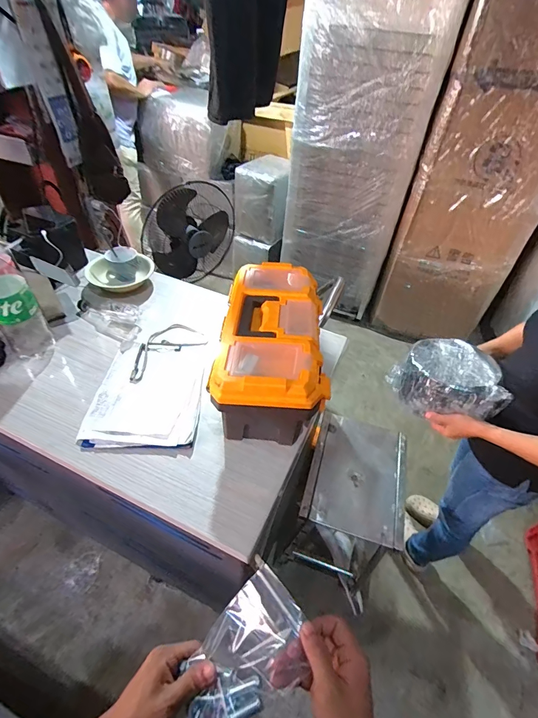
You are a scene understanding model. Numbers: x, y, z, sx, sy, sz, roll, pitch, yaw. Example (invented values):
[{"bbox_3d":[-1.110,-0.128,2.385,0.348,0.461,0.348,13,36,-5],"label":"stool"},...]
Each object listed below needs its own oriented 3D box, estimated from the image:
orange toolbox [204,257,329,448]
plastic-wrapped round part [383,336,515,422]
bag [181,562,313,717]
[{"bbox_3d":[0.009,-0.028,0.828,0.226,0.195,0.428,5,45,0],"label":"orange toolbox"},{"bbox_3d":[0.446,0.052,0.872,0.209,0.107,0.217,2,45,-2],"label":"plastic-wrapped round part"},{"bbox_3d":[-0.031,0.349,0.413,0.172,0.035,0.099,-45,58,-11],"label":"bag"}]

